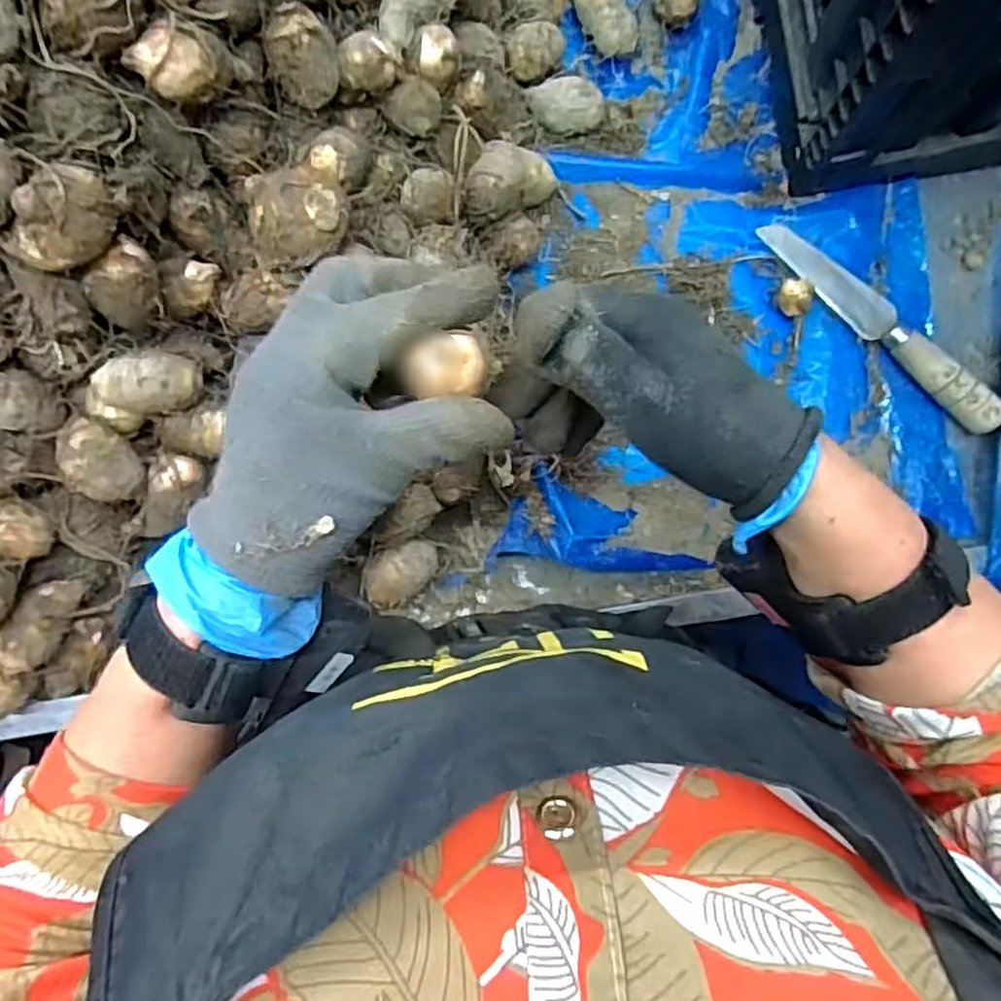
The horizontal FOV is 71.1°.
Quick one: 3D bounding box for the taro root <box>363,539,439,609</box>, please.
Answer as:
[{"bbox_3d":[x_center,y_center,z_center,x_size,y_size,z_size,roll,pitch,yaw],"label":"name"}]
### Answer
[{"bbox_3d":[-0.063,0.045,0.445,0.049,0.032,0.033,-39,91,-4],"label":"taro root"}]

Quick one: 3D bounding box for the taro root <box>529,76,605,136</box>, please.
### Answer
[{"bbox_3d":[0.043,-0.260,0.465,0.049,0.027,0.028,1,88,-4],"label":"taro root"}]

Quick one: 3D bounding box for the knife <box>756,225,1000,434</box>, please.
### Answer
[{"bbox_3d":[0.264,-0.123,0.481,0.201,0.025,0.028,44,86,-1],"label":"knife"}]

